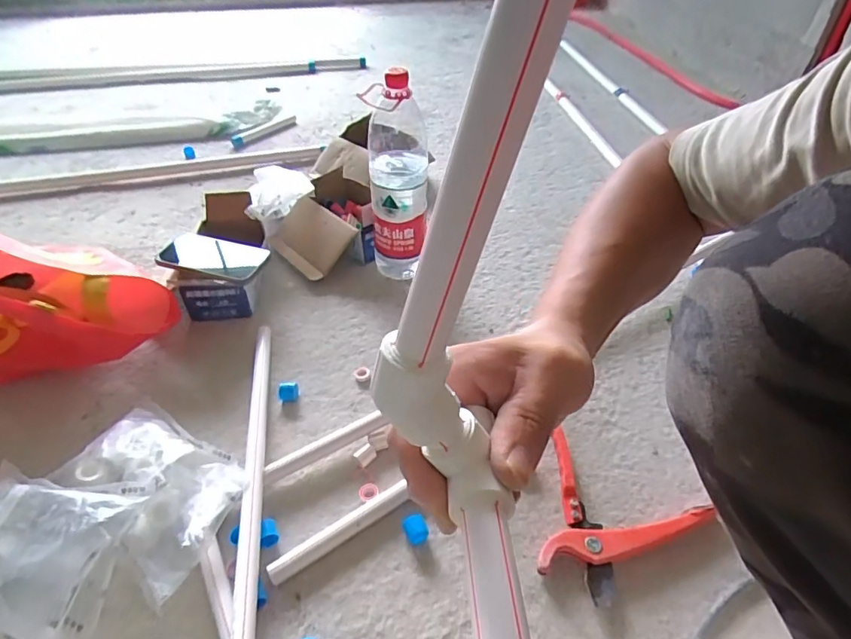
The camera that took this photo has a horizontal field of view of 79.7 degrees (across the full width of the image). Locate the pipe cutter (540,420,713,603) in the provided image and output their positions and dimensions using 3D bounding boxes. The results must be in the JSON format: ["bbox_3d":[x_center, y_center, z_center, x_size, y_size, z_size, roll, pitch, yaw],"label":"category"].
[{"bbox_3d":[0.185,0.215,0.539,0.170,0.025,0.162,29,50,28],"label":"pipe cutter"}]

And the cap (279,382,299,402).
[{"bbox_3d":[-0.183,0.095,0.681,0.025,0.021,0.025,-5,43,-5],"label":"cap"}]

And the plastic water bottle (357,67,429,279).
[{"bbox_3d":[-0.041,-0.202,0.781,0.086,0.298,0.079,1,43,1],"label":"plastic water bottle"}]

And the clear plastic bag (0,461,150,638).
[{"bbox_3d":[-0.399,0.225,0.500,0.215,0.076,0.161,6,43,7],"label":"clear plastic bag"}]

